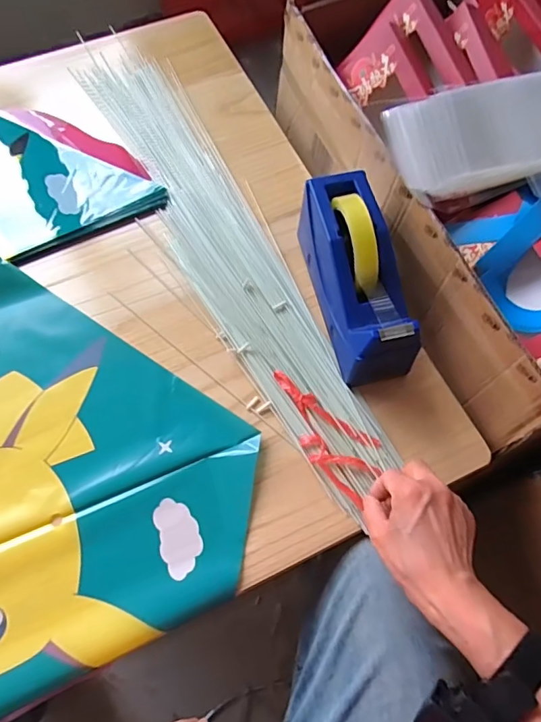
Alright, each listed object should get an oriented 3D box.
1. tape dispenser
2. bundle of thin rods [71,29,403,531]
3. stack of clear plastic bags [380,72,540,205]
[{"bbox_3d":[0.088,-0.086,0.518,0.070,0.116,0.195,-14,68,-8],"label":"tape dispenser"},{"bbox_3d":[-0.079,-0.173,0.612,0.122,0.011,0.726,-24,68,-12],"label":"bundle of thin rods"},{"bbox_3d":[0.299,-0.243,0.515,0.346,0.064,0.100,-11,67,-5],"label":"stack of clear plastic bags"}]

